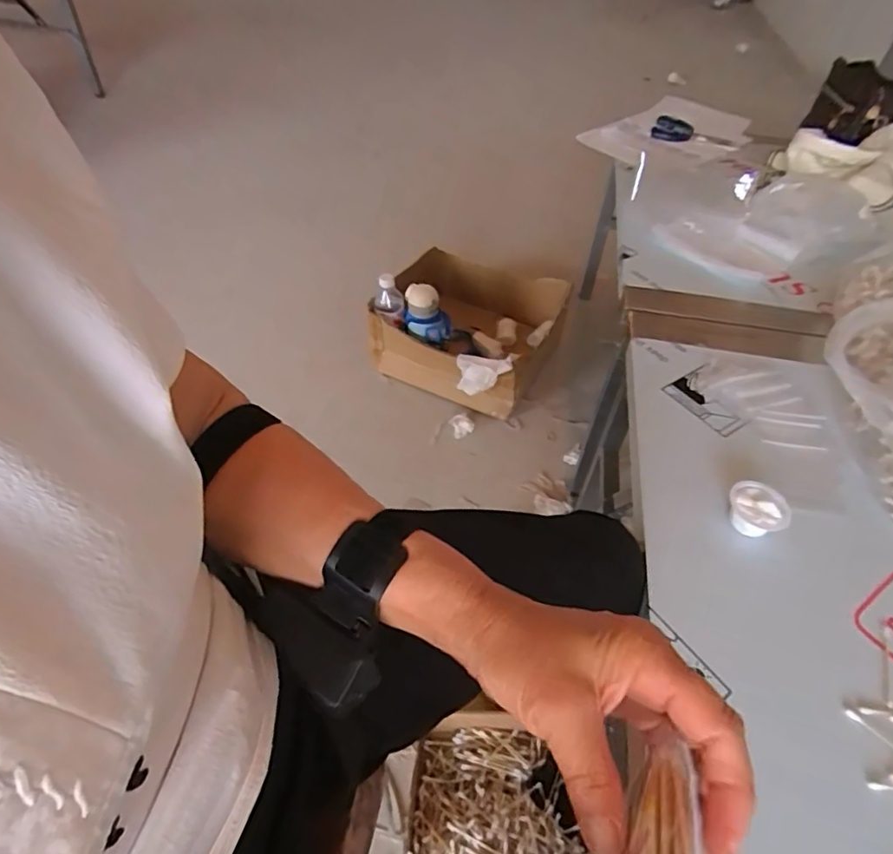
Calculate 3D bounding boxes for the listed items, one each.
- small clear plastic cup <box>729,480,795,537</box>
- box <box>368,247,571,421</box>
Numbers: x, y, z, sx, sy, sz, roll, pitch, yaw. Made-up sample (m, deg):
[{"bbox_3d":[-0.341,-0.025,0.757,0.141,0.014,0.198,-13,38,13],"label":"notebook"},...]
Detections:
[{"bbox_3d":[0.297,0.083,0.536,0.049,0.034,0.053,2,47,-2],"label":"small clear plastic cup"},{"bbox_3d":[0.038,-0.245,1.372,0.452,0.181,0.365,27,51,20],"label":"box"}]

